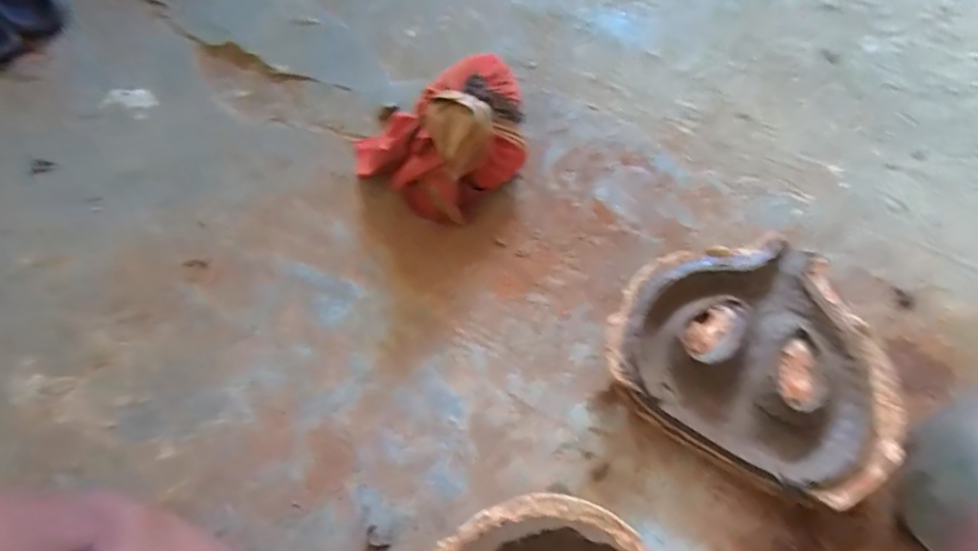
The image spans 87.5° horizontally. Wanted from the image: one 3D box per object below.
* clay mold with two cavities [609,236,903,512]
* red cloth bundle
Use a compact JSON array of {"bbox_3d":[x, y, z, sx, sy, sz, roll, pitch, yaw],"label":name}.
[{"bbox_3d":[0.283,0.076,0.554,0.278,0.063,0.256,28,67,11],"label":"clay mold with two cavities"},{"bbox_3d":[-0.056,-0.196,0.649,0.193,0.119,0.207,40,70,16],"label":"red cloth bundle"}]

